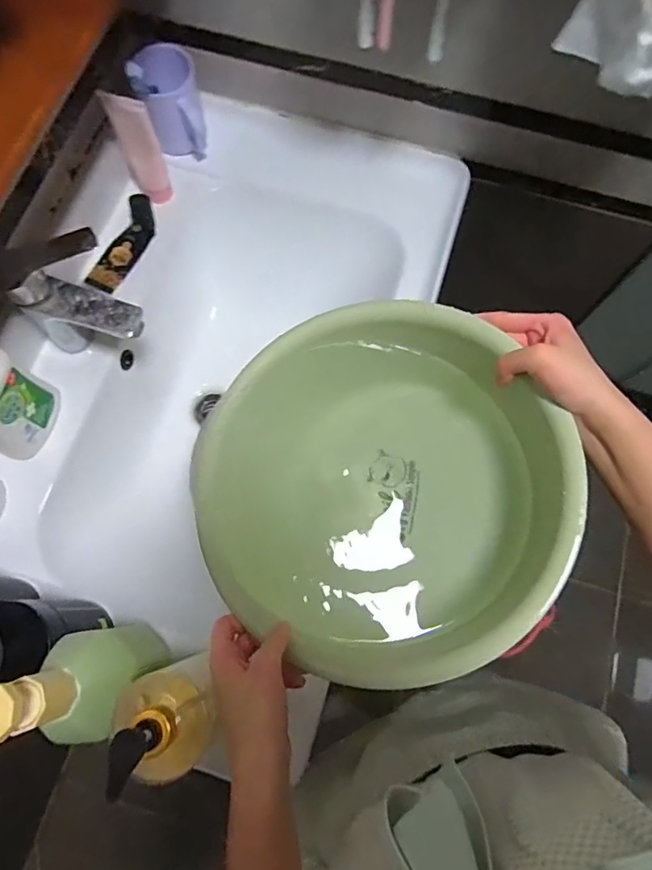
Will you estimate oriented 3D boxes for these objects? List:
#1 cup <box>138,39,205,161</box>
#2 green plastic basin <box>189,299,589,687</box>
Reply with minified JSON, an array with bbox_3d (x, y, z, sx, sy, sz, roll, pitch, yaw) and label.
[{"bbox_3d":[-0.206,-0.442,0.696,0.074,0.104,0.092,-11,75,-4],"label":"cup"},{"bbox_3d":[0.052,0.053,0.455,0.328,0.123,0.289,34,76,8],"label":"green plastic basin"}]

